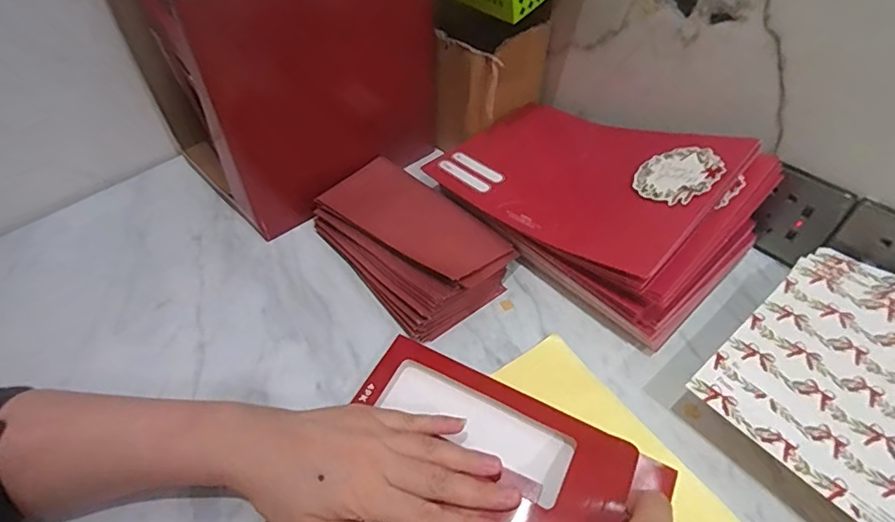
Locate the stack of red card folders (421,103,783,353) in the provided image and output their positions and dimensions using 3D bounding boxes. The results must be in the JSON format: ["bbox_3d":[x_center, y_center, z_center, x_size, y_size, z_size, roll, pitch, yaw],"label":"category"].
[{"bbox_3d":[0.132,-0.068,0.499,0.174,0.114,0.272,-34,57,-26],"label":"stack of red card folders"}]

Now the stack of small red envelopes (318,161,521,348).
[{"bbox_3d":[-0.035,-0.027,0.496,0.123,0.045,0.186,-31,56,-24],"label":"stack of small red envelopes"}]

